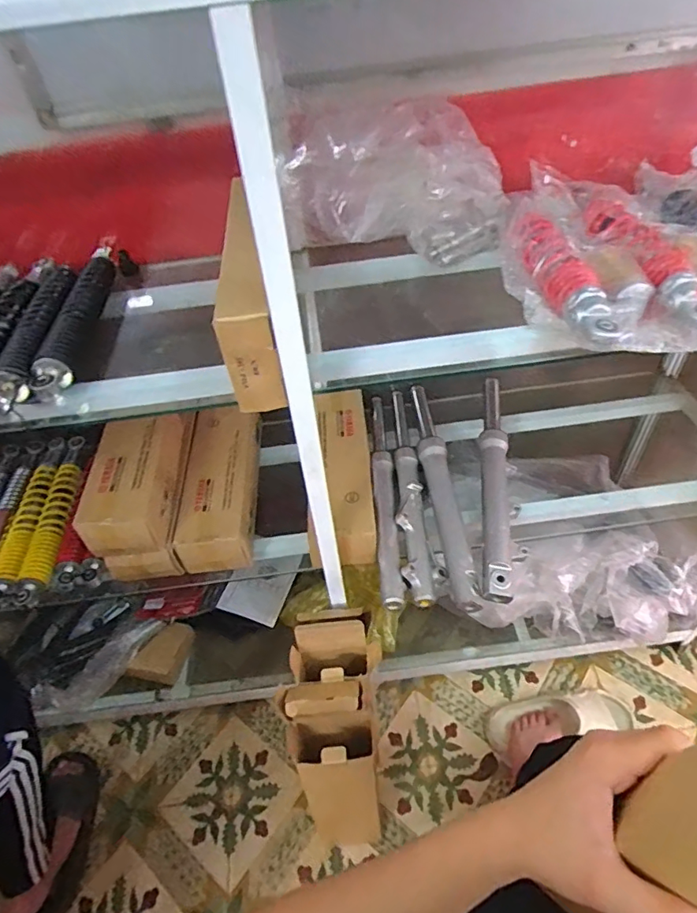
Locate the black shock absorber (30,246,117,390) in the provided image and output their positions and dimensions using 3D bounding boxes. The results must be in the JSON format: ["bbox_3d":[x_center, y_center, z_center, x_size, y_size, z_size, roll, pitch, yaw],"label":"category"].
[{"bbox_3d":[-0.356,-0.188,0.684,0.040,0.044,0.309,-7,46,-1],"label":"black shock absorber"}]

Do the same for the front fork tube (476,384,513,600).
[{"bbox_3d":[0.251,0.027,0.898,0.047,0.047,0.462,4,47,10],"label":"front fork tube"}]

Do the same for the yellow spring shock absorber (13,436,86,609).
[{"bbox_3d":[-0.520,0.099,0.922,0.052,0.037,0.336,-8,46,-1],"label":"yellow spring shock absorber"}]

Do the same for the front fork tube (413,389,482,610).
[{"bbox_3d":[0.158,0.044,0.899,0.057,0.046,0.466,-5,46,2],"label":"front fork tube"}]

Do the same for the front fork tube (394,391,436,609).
[{"bbox_3d":[0.103,0.046,0.894,0.045,0.040,0.437,-3,46,3],"label":"front fork tube"}]

